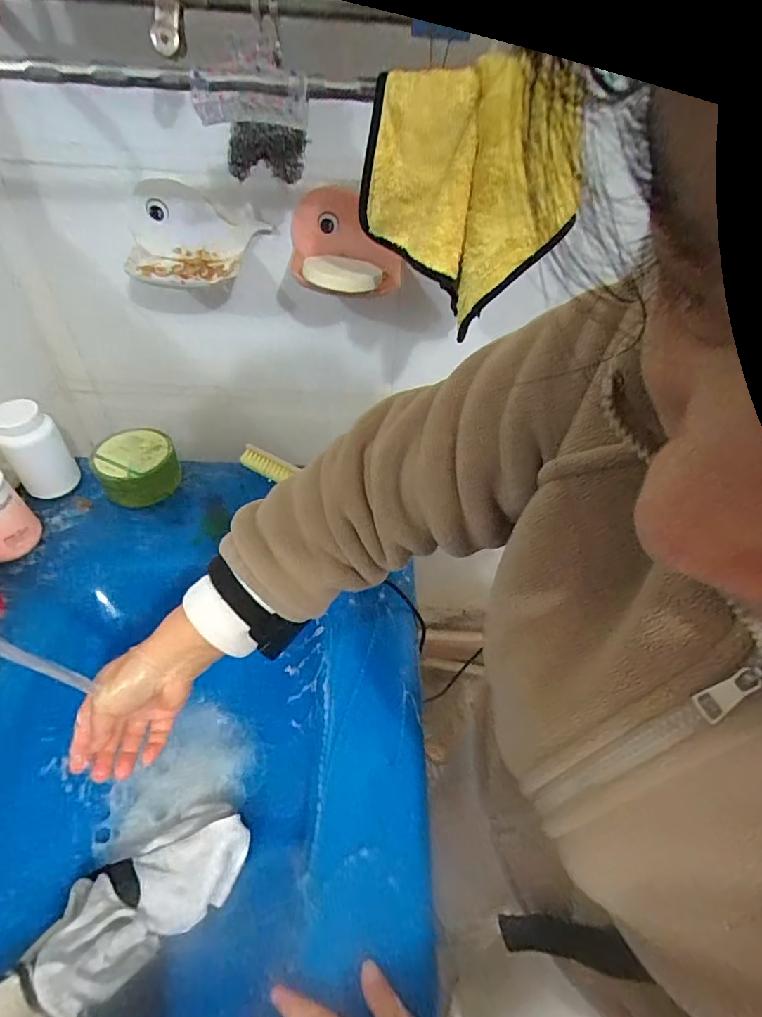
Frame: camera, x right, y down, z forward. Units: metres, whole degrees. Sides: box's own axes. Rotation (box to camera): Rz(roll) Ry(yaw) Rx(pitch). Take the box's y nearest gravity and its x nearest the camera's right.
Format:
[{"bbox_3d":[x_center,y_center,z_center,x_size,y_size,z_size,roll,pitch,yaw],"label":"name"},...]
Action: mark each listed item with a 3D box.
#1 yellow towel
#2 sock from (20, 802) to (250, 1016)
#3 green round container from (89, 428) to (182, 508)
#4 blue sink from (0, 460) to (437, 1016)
[{"bbox_3d":[0.070,-0.273,0.426,0.172,0.174,0.023,40,39,-11],"label":"yellow towel"},{"bbox_3d":[-0.210,0.337,0.461,0.104,0.083,0.176,37,55,26],"label":"sock"},{"bbox_3d":[-0.321,-0.054,0.679,0.096,0.062,0.086,-20,52,-22],"label":"green round container"},{"bbox_3d":[-0.189,0.262,0.499,0.441,0.148,0.693,1,47,-3],"label":"blue sink"}]

